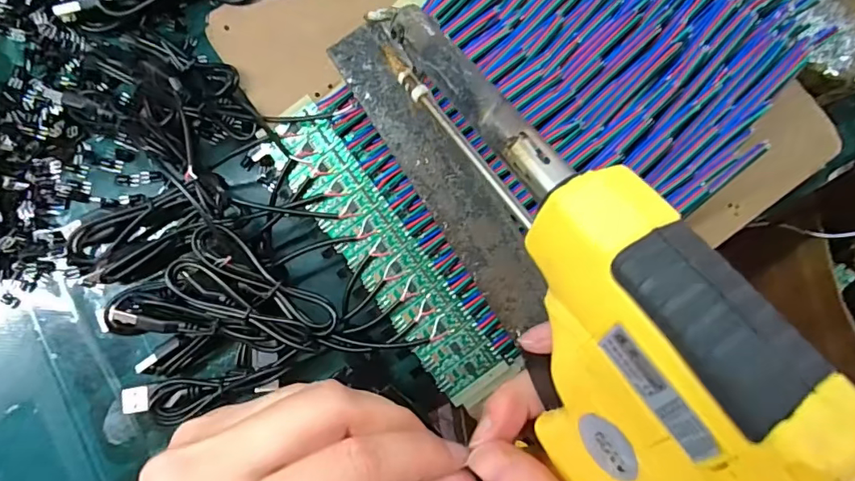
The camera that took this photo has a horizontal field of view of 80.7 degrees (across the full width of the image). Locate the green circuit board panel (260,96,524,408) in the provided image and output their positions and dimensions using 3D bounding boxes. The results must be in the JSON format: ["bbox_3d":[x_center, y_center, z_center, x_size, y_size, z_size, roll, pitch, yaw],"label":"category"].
[{"bbox_3d":[-0.020,0.008,0.245,0.036,0.010,0.164,-39,89,-9],"label":"green circuit board panel"}]

